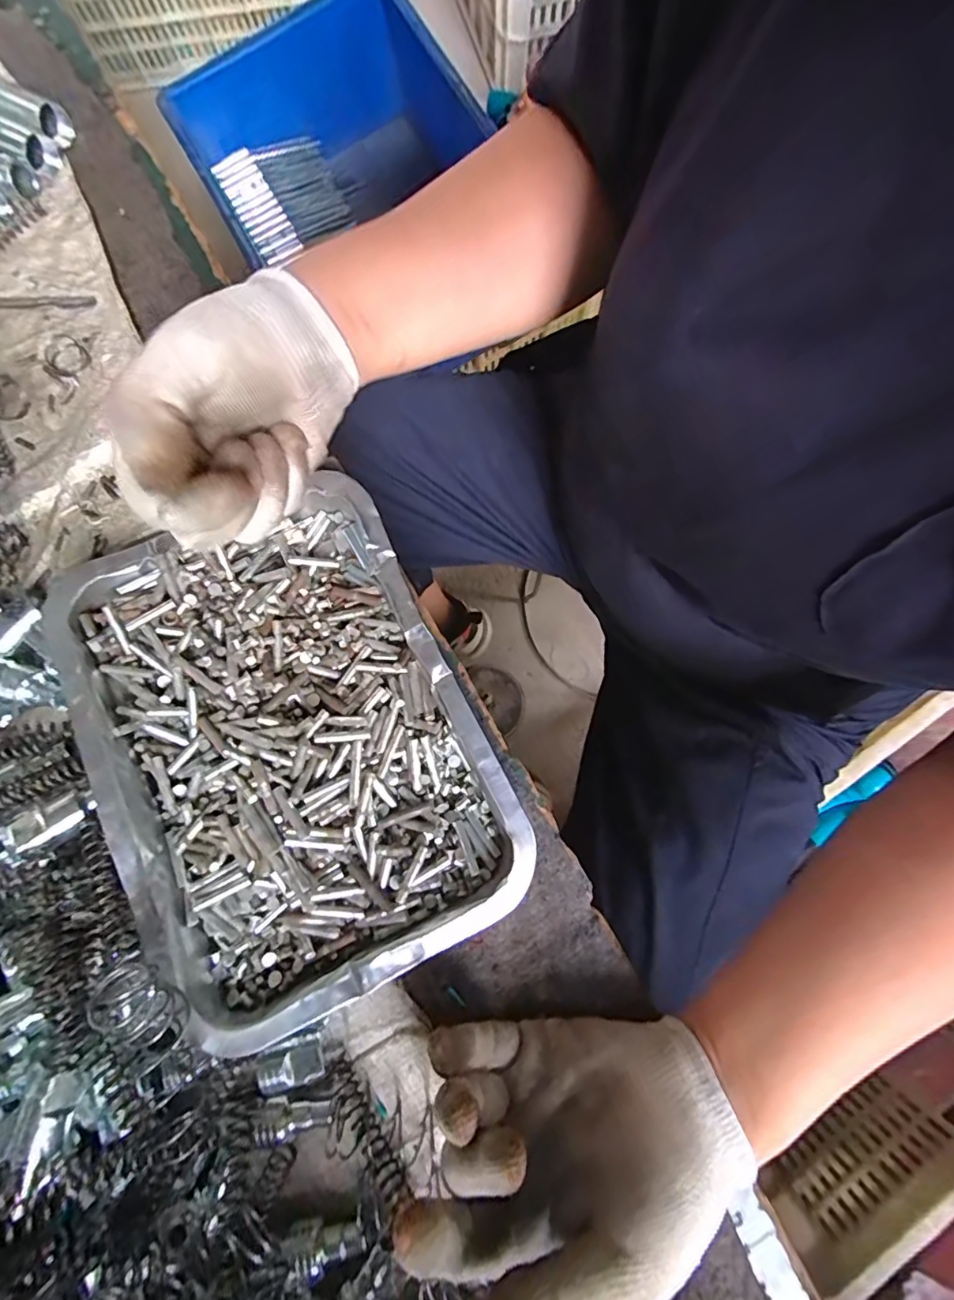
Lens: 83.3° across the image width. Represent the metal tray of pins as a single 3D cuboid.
[{"bbox_3d":[-0.096,0.045,0.275,0.177,0.027,0.243,-25,78,-6],"label":"metal tray of pins"}]

